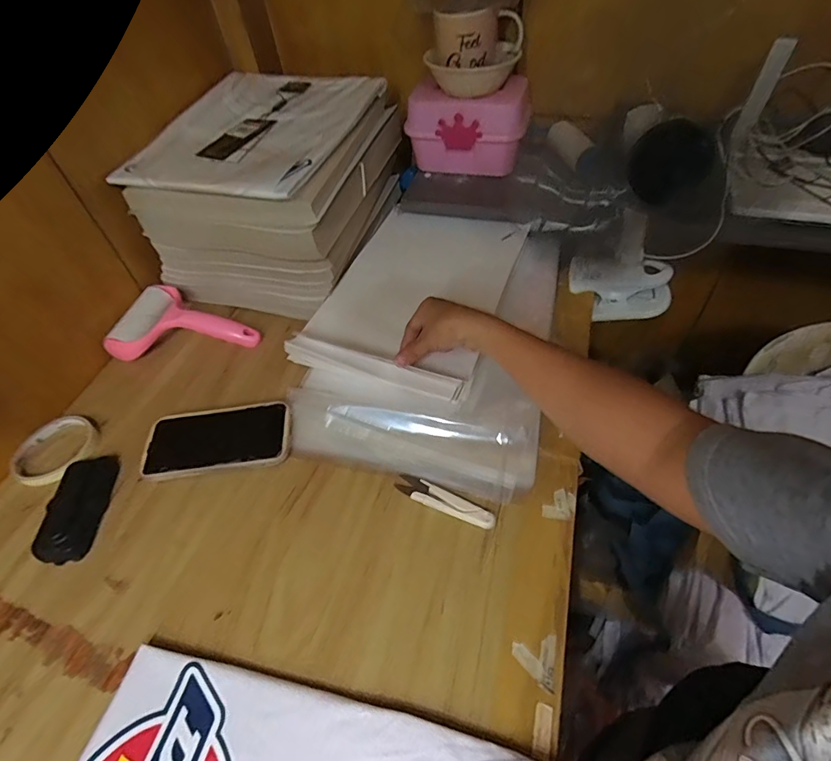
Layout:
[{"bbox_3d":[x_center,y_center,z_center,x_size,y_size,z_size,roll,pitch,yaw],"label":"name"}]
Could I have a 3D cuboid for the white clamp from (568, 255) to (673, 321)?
[{"bbox_3d":[0.279,-0.124,0.643,0.136,0.059,0.054,3,51,8],"label":"white clamp"}]

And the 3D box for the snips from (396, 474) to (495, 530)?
[{"bbox_3d":[0.028,0.118,0.459,0.103,0.007,0.023,22,56,22],"label":"snips"}]

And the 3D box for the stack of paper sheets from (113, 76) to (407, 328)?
[{"bbox_3d":[-0.196,-0.290,0.698,0.267,0.180,0.328,9,53,13],"label":"stack of paper sheets"}]

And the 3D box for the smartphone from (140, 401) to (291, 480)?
[{"bbox_3d":[-0.222,0.065,0.523,0.163,0.014,0.079,-7,51,0],"label":"smartphone"}]

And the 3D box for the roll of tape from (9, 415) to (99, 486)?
[{"bbox_3d":[-0.412,0.078,0.536,0.084,0.016,0.084,-3,51,4],"label":"roll of tape"}]

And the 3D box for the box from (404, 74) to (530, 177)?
[{"bbox_3d":[0.076,-0.374,0.697,0.176,0.104,0.077,12,53,15],"label":"box"}]

